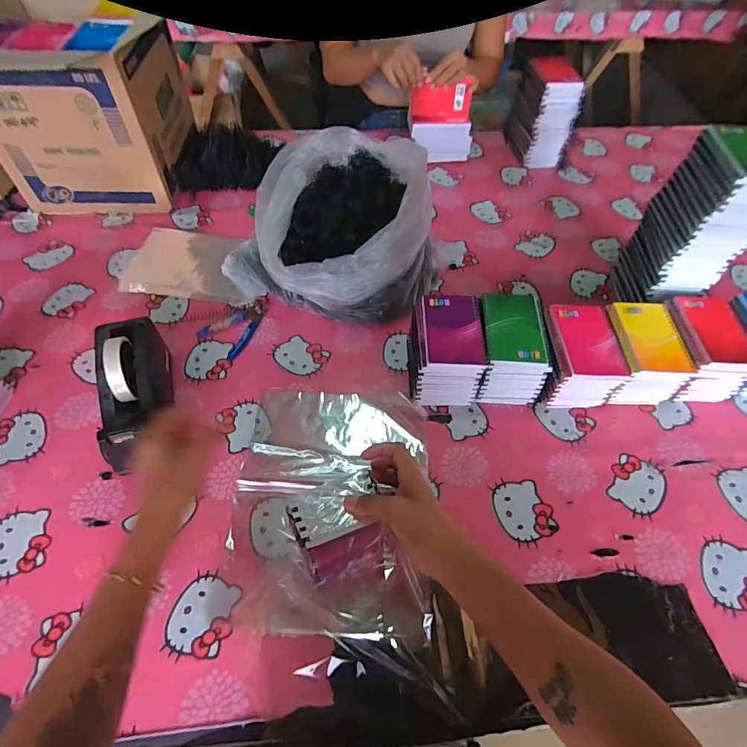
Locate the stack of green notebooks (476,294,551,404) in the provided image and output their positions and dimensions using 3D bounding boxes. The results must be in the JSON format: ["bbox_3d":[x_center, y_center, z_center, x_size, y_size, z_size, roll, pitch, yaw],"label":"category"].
[{"bbox_3d":[0.204,-0.037,0.676,0.089,0.098,0.133,4,53,1],"label":"stack of green notebooks"}]

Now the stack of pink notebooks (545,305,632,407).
[{"bbox_3d":[0.304,-0.022,0.669,0.093,0.095,0.131,-1,53,-2],"label":"stack of pink notebooks"}]

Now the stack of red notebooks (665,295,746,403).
[{"bbox_3d":[0.503,-0.042,0.689,0.105,0.103,0.144,-1,53,-2],"label":"stack of red notebooks"}]

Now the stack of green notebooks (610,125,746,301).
[{"bbox_3d":[0.501,-0.215,0.708,0.096,0.291,0.160,2,53,0],"label":"stack of green notebooks"}]

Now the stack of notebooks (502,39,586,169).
[{"bbox_3d":[0.388,-0.606,1.029,0.119,0.202,0.166,-3,54,-4],"label":"stack of notebooks"}]

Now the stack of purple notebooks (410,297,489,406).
[{"bbox_3d":[0.105,-0.032,0.662,0.100,0.105,0.131,1,53,-1],"label":"stack of purple notebooks"}]

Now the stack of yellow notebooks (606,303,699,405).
[{"bbox_3d":[0.400,-0.027,0.673,0.094,0.097,0.132,1,53,-1],"label":"stack of yellow notebooks"}]

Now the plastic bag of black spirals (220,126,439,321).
[{"bbox_3d":[-0.051,-0.260,0.781,0.333,0.178,0.325,22,56,14],"label":"plastic bag of black spirals"}]

